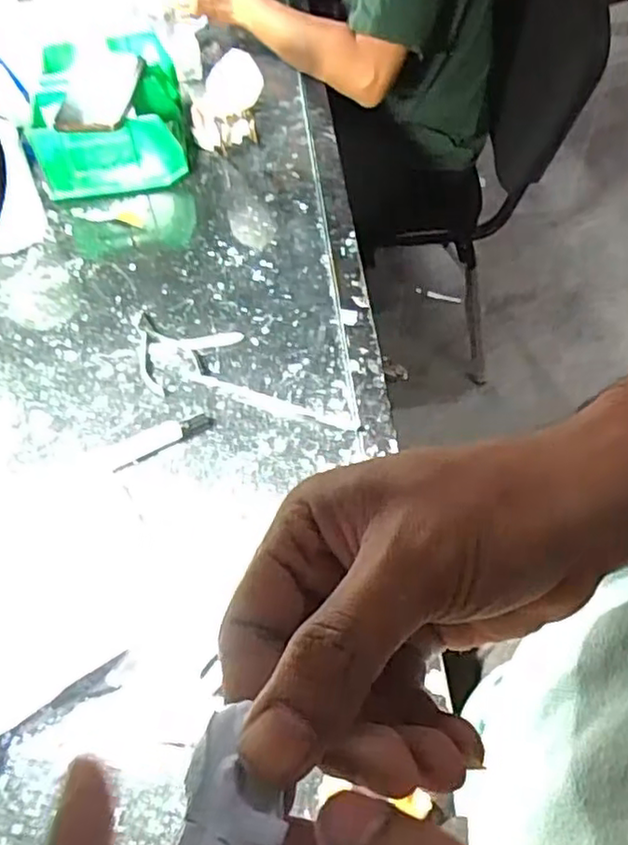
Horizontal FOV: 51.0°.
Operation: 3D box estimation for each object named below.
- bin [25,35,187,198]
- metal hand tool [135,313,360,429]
[{"bbox_3d":[-0.253,-0.389,0.824,0.163,0.090,0.236,-10,54,-4],"label":"bin"},{"bbox_3d":[-0.072,-0.050,0.622,0.233,0.007,0.085,12,56,11],"label":"metal hand tool"}]

